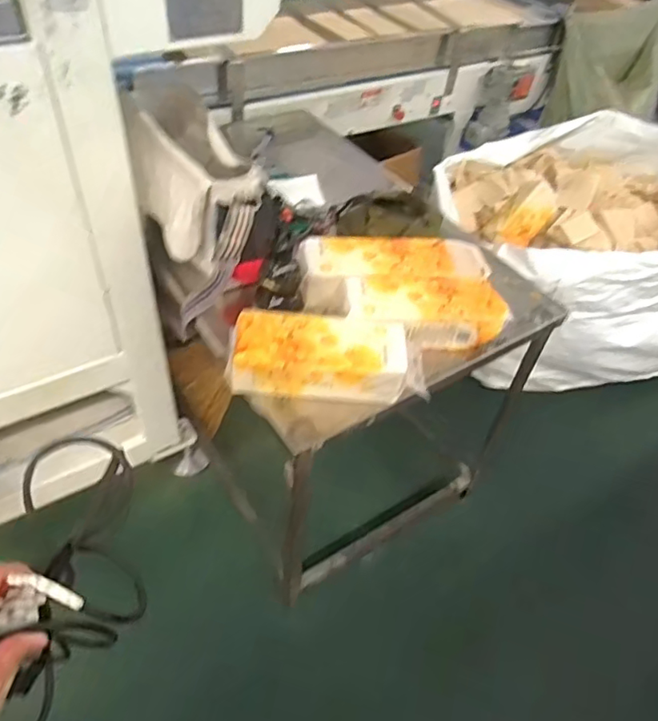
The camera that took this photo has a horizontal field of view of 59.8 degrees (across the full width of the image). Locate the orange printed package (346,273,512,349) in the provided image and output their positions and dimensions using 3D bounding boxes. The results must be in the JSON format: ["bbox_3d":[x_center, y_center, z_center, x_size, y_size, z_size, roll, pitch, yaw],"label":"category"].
[{"bbox_3d":[0.192,-0.107,1.174,0.303,0.085,0.154,-1,48,-3],"label":"orange printed package"}]

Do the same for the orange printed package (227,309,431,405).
[{"bbox_3d":[0.001,-0.013,1.064,0.351,0.100,0.165,4,48,1],"label":"orange printed package"}]

